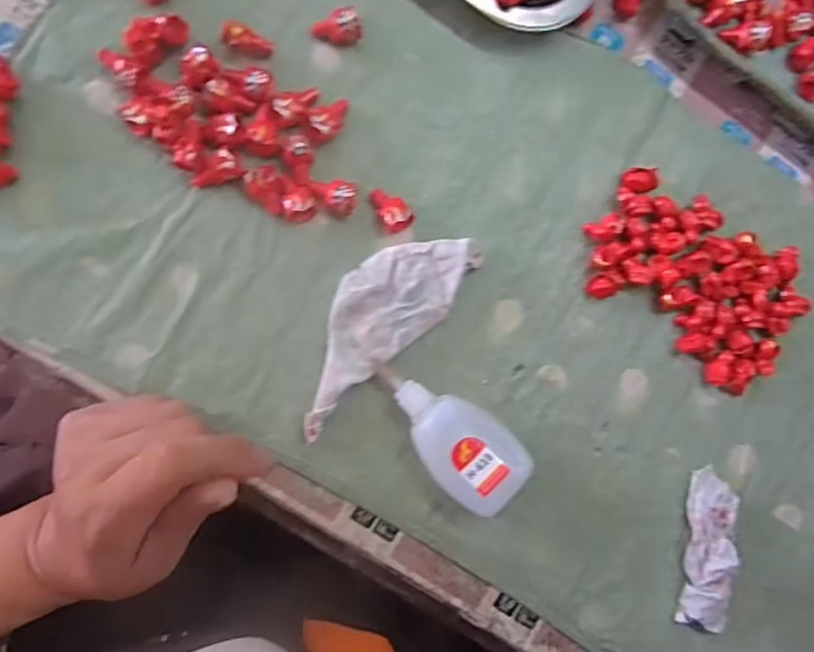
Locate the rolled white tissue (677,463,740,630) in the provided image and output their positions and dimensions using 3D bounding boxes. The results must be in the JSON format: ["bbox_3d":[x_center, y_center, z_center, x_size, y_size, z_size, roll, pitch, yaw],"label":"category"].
[{"bbox_3d":[0.172,0.128,0.339,0.026,0.020,0.088,6,91,-6],"label":"rolled white tissue"}]

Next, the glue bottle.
[{"bbox_3d":[0.020,0.056,0.318,0.093,0.027,0.042,43,87,-6],"label":"glue bottle"}]

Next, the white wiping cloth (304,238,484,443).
[{"bbox_3d":[-0.017,-0.004,0.322,0.048,0.010,0.129,43,87,-6],"label":"white wiping cloth"}]

